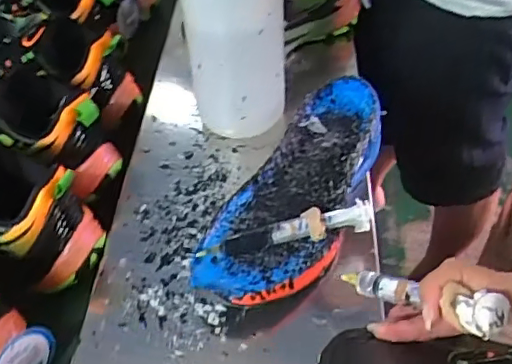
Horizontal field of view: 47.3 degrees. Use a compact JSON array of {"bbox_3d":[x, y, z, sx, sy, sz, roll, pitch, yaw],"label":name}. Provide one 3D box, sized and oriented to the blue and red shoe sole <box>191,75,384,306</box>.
[{"bbox_3d":[0.046,0.003,0.526,0.100,0.028,0.263,22,55,24],"label":"blue and red shoe sole"}]

